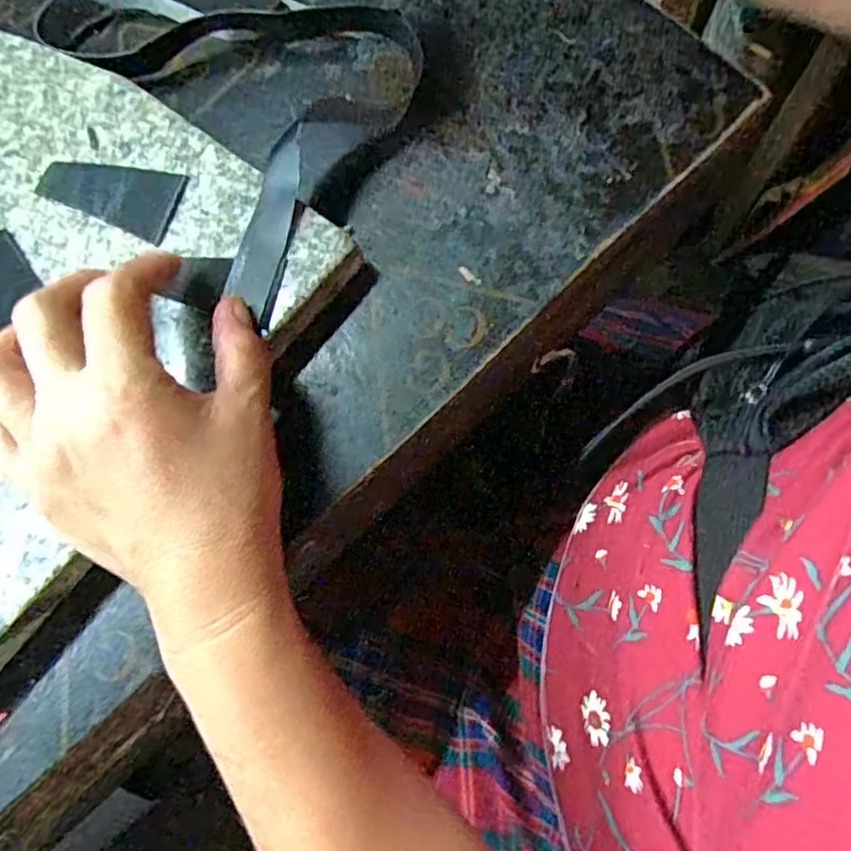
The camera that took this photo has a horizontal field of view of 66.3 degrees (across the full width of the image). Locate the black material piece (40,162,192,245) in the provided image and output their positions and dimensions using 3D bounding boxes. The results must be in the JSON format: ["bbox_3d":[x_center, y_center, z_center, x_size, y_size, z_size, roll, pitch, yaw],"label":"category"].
[{"bbox_3d":[-0.141,-0.104,0.289,0.067,0.004,0.032,16,76,9],"label":"black material piece"}]

